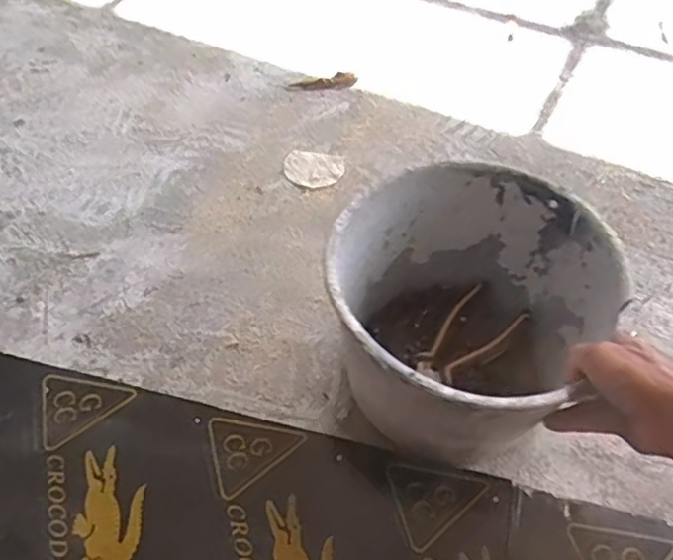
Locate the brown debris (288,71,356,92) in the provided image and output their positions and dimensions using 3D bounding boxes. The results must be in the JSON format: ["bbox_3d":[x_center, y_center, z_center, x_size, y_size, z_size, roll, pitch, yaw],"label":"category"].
[{"bbox_3d":[-0.022,-0.326,1.043,0.109,0.026,0.026,0,53,-5],"label":"brown debris"}]

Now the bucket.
[{"bbox_3d":[0.120,0.031,0.636,0.265,0.167,0.239,-33,61,-25],"label":"bucket"}]

